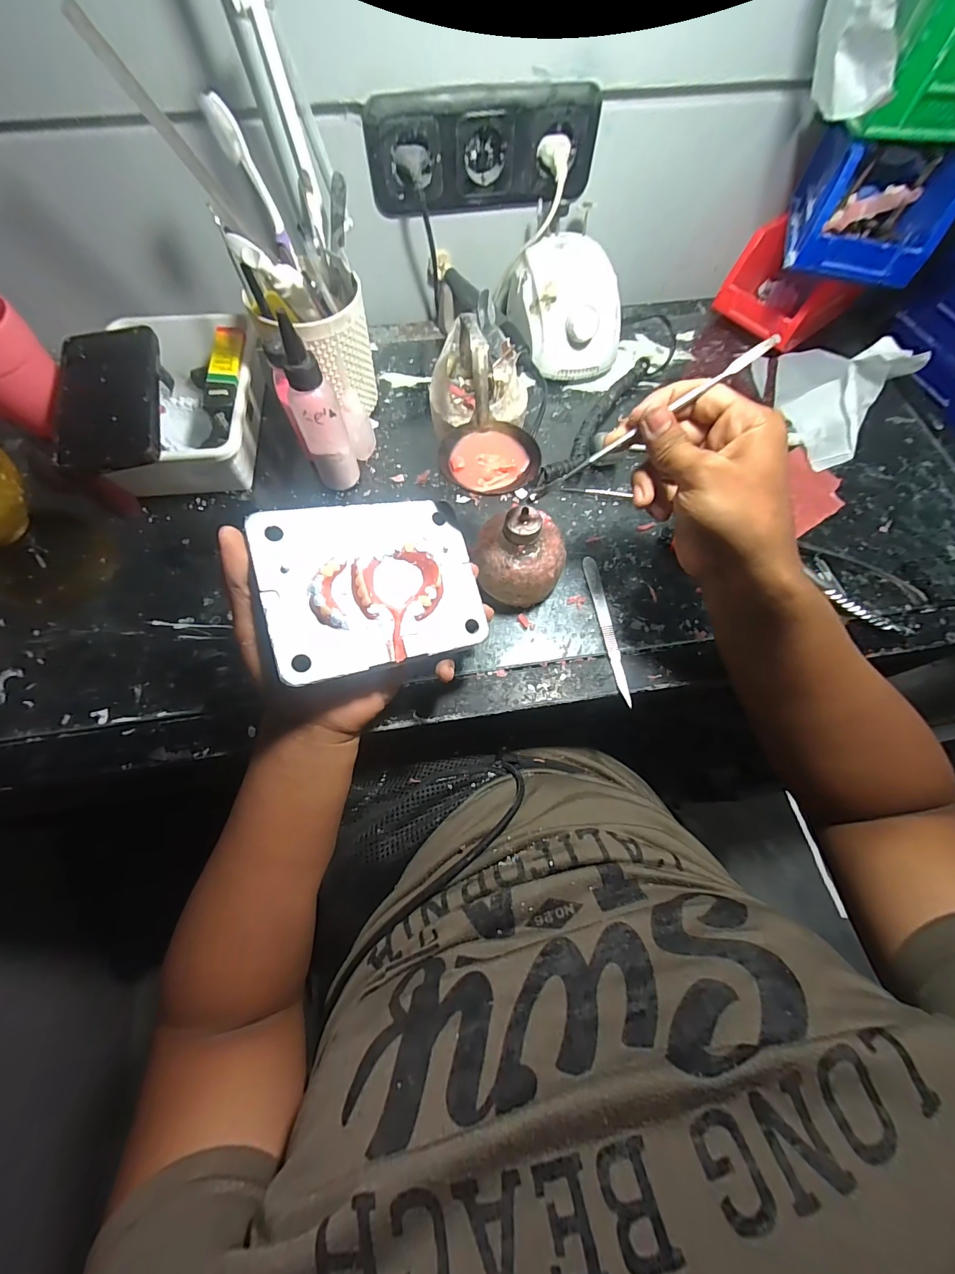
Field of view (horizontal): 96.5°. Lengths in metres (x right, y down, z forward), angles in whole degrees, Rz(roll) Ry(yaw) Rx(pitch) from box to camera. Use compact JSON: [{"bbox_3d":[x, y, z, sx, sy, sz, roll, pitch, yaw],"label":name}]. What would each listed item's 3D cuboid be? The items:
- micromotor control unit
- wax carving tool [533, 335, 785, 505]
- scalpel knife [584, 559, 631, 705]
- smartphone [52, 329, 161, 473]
[{"bbox_3d":[0.093,-0.360,0.471,0.114,0.075,0.135,-7,69,-4],"label":"micromotor control unit"},{"bbox_3d":[0.107,-0.137,0.279,0.169,0.010,0.010,-30,71,14],"label":"wax carving tool"},{"bbox_3d":[0.111,-0.009,0.365,0.013,0.005,0.136,-7,69,-4],"label":"scalpel knife"},{"bbox_3d":[-0.317,-0.210,0.368,0.082,0.009,0.168,-18,71,-8],"label":"smartphone"}]

